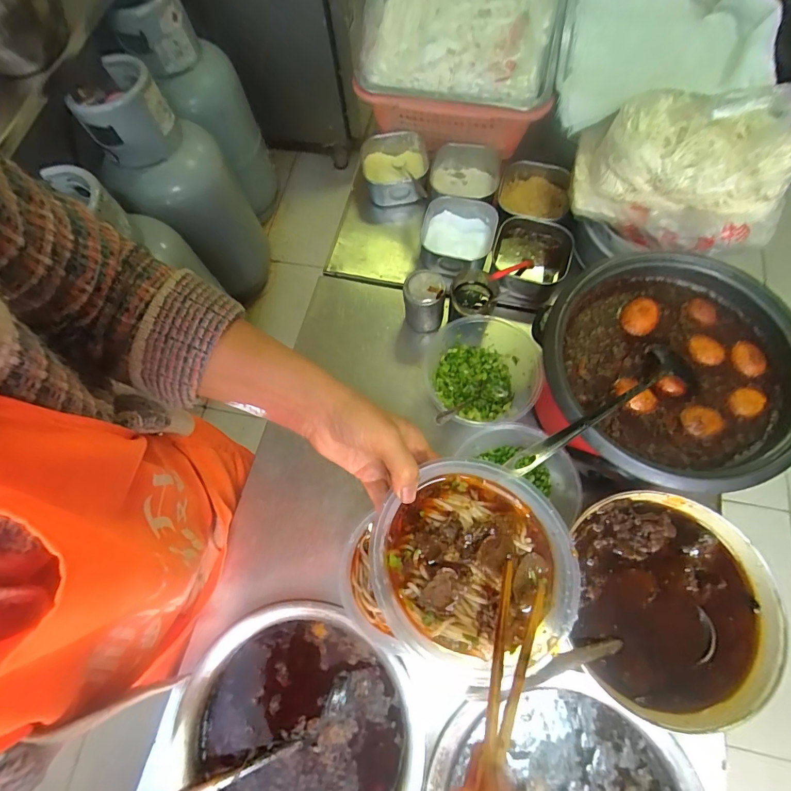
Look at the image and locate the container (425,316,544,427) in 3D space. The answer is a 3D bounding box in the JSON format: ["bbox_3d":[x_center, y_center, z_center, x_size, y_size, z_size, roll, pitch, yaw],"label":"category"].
[{"bbox_3d":[0.107,-0.022,0.510,0.129,0.069,0.134,-1,71,2],"label":"container"}]

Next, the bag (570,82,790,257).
[{"bbox_3d":[0.342,-0.273,0.484,0.255,0.127,0.143,36,76,13],"label":"bag"}]

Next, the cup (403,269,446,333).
[{"bbox_3d":[0.038,-0.126,0.556,0.052,0.072,0.056,-1,71,2],"label":"cup"}]

